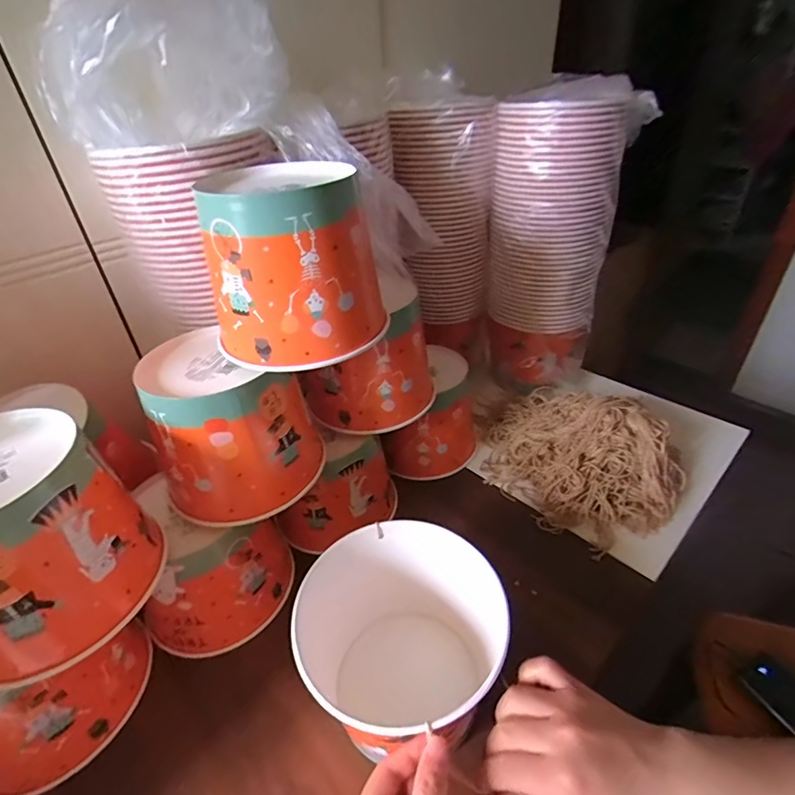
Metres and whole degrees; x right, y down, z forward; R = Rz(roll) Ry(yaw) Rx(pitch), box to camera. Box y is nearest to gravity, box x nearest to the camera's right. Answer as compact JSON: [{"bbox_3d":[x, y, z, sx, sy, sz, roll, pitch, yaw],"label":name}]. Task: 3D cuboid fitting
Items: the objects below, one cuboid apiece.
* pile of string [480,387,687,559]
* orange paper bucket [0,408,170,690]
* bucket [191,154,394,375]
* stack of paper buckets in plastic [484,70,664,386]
[{"bbox_3d":[0.229,0.071,0.614,0.194,0.080,0.268,-30,44,-31],"label":"pile of string"},{"bbox_3d":[-0.280,0.107,0.347,0.141,0.150,0.141,22,44,31],"label":"orange paper bucket"},{"bbox_3d":[-0.088,-0.120,0.397,0.141,0.131,0.139,-10,37,-8],"label":"bucket"},{"bbox_3d":[0.241,-0.237,0.698,0.183,0.390,0.171,8,38,16],"label":"stack of paper buckets in plastic"}]

